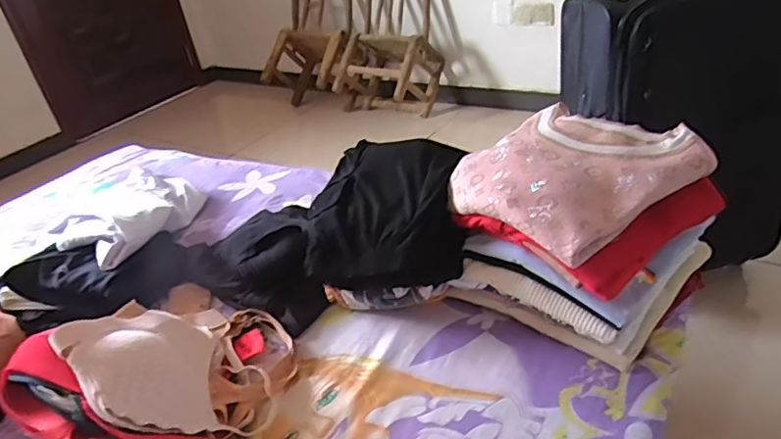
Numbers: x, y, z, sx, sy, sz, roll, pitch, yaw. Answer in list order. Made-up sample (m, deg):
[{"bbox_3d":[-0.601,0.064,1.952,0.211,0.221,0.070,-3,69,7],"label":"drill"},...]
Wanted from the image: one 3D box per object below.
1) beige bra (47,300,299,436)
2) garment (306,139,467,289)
[{"bbox_3d":[-0.251,0.148,0.696,0.241,0.153,0.236,-31,38,-30],"label":"beige bra"},{"bbox_3d":[-0.006,-0.022,0.809,0.226,0.120,0.275,-1,33,13],"label":"garment"}]

